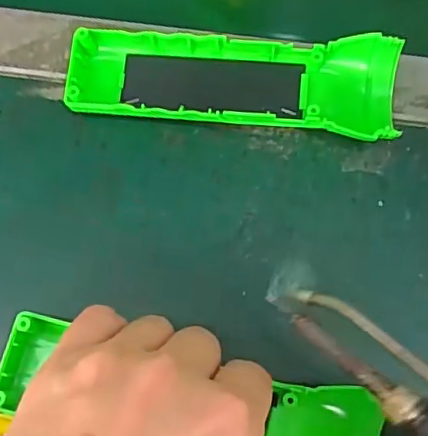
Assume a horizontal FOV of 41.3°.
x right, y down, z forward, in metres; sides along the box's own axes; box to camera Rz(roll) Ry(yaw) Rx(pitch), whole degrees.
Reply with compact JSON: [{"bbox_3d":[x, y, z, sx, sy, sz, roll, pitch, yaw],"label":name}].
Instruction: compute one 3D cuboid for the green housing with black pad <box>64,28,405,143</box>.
[{"bbox_3d":[0.009,-0.064,0.283,0.160,0.026,0.050,4,74,1],"label":"green housing with black pad"}]

